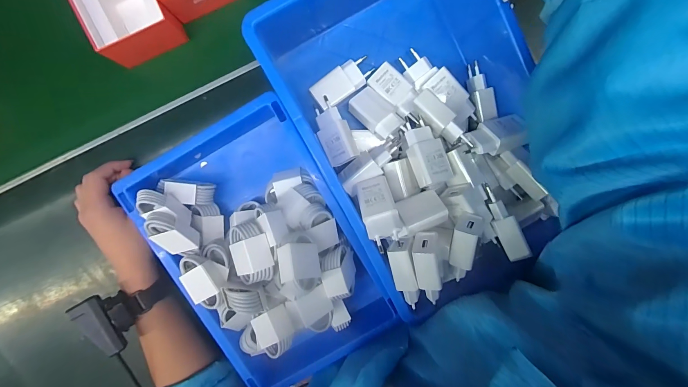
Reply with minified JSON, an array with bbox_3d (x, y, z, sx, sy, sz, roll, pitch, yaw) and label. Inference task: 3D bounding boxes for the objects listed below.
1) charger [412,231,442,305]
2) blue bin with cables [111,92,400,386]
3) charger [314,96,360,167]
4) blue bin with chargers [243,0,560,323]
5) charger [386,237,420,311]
[{"bbox_3d":[0.088,0.077,0.306,0.023,0.038,0.065,-4,119,19],"label":"charger"},{"bbox_3d":[-0.096,0.069,0.344,0.194,0.102,0.299,-29,96,1],"label":"blue bin with cables"},{"bbox_3d":[-0.012,-0.074,0.353,0.036,0.017,0.080,-21,85,21],"label":"charger"},{"bbox_3d":[0.087,-0.071,0.332,0.236,0.103,0.357,-28,96,1],"label":"blue bin with chargers"},{"bbox_3d":[0.065,0.087,0.307,0.025,0.020,0.077,-13,96,0],"label":"charger"}]

